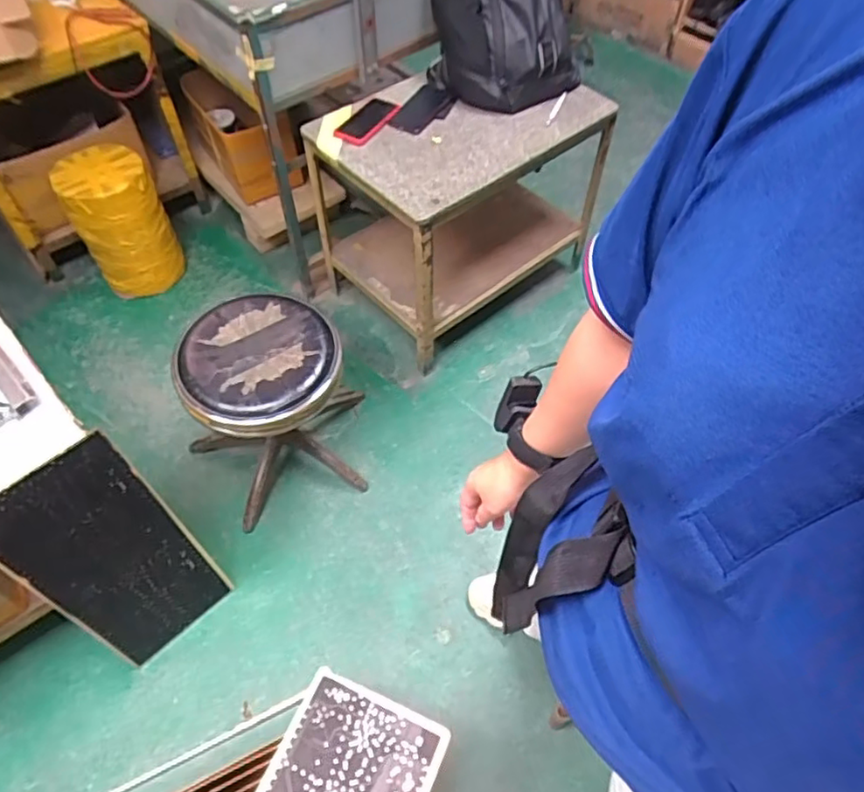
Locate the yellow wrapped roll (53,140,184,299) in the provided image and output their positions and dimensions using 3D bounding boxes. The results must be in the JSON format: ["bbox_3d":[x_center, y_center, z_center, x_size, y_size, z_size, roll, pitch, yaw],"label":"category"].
[{"bbox_3d":[-0.835,-0.459,1.708,0.225,0.359,0.193,-34,63,-21],"label":"yellow wrapped roll"}]

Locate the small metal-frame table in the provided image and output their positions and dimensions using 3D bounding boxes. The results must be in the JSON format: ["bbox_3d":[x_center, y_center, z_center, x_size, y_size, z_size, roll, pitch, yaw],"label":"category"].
[{"bbox_3d":[0.071,-0.505,1.588,0.628,0.478,0.428,-35,64,-22],"label":"small metal-frame table"}]

